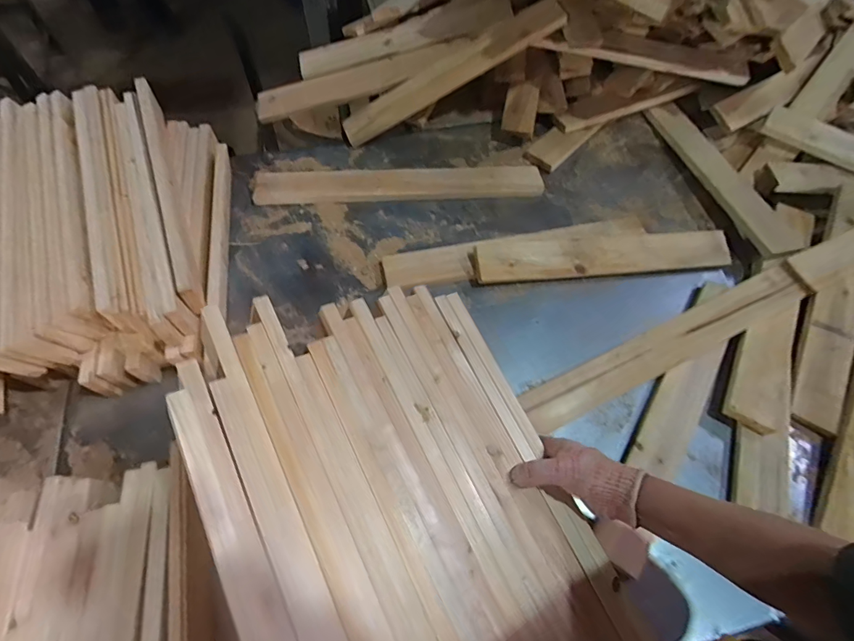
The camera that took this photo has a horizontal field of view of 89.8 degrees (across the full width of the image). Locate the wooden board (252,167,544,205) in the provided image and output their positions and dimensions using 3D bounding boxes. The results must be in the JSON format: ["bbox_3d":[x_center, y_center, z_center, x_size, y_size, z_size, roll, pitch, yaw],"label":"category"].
[{"bbox_3d":[-0.054,-0.285,0.884,0.583,0.022,0.077,-2,62,-3],"label":"wooden board"}]

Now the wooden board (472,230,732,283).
[{"bbox_3d":[0.334,-0.126,0.807,0.498,0.022,0.075,-4,79,-9],"label":"wooden board"}]

